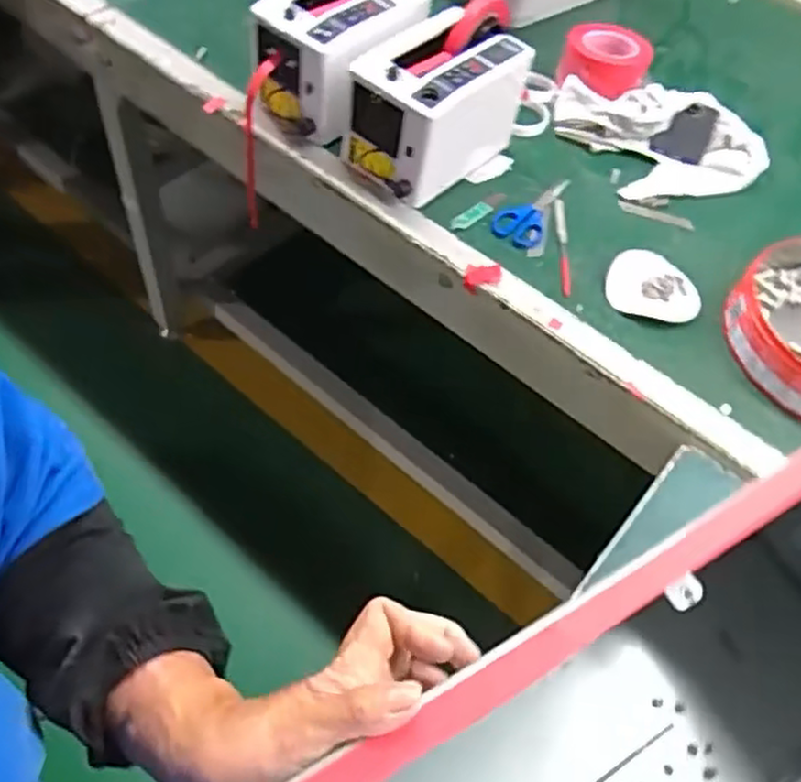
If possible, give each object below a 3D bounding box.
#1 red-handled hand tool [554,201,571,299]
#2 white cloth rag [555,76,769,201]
[{"bbox_3d":[0.210,-0.187,0.916,0.015,0.013,0.170,5,56,-3],"label":"red-handled hand tool"},{"bbox_3d":[0.384,-0.373,1.041,0.287,0.048,0.224,-2,56,-8],"label":"white cloth rag"}]

